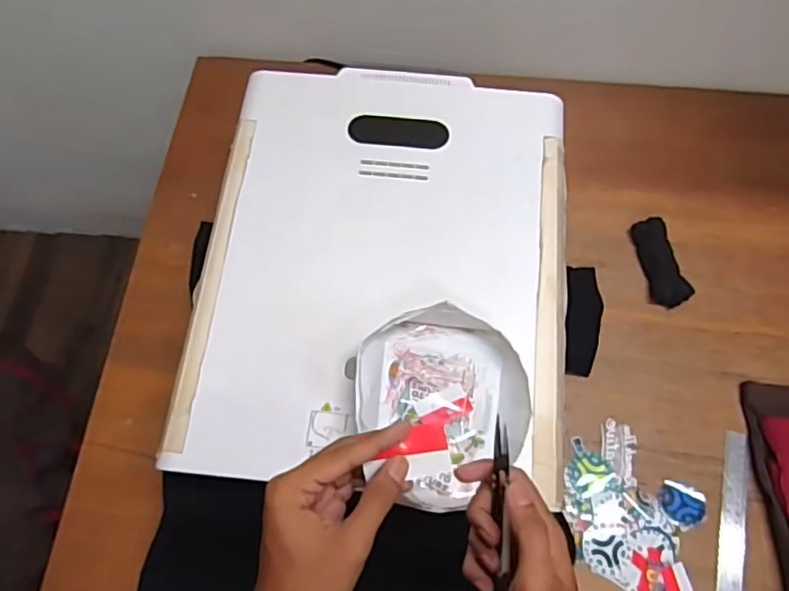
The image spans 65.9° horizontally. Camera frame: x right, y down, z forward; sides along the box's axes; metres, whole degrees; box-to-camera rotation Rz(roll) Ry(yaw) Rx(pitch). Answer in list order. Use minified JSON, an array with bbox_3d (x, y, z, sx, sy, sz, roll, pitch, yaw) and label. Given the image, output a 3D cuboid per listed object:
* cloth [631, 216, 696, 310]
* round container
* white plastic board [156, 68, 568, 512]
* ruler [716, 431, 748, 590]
[{"bbox_3d":[0.371,-0.046,0.851,0.050,0.021,0.128,-12,68,-5],"label":"cloth"},{"bbox_3d":[0.047,0.099,0.595,0.162,0.048,0.173,0,68,0],"label":"round container"},{"bbox_3d":[-0.008,-0.047,0.682,0.398,0.022,0.489,5,68,2],"label":"white plastic board"},{"bbox_3d":[0.389,0.321,0.706,0.030,0.006,0.323,9,68,16],"label":"ruler"}]

